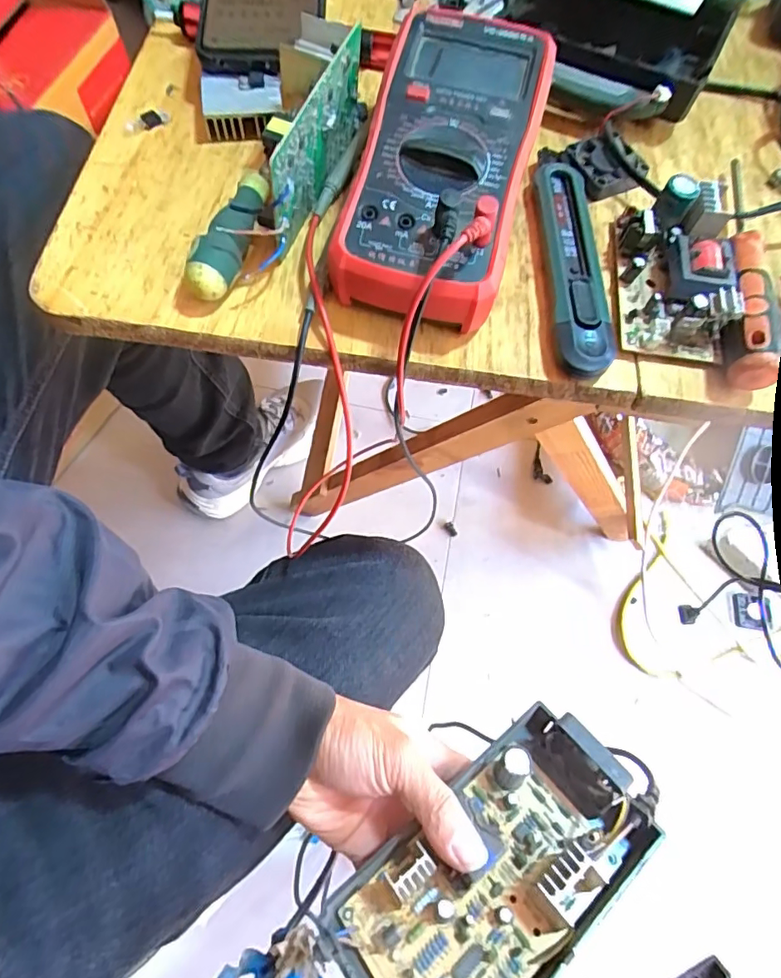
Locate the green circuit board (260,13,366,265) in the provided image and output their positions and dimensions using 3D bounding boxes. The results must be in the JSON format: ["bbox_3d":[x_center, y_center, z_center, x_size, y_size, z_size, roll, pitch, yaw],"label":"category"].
[{"bbox_3d":[-0.053,-0.195,0.292,0.039,0.064,0.130,19,70,3],"label":"green circuit board"}]

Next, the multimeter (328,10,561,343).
[{"bbox_3d":[0.027,-0.174,0.295,0.090,0.059,0.186,15,68,3],"label":"multimeter"}]

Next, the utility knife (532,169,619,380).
[{"bbox_3d":[0.105,-0.127,0.301,0.034,0.020,0.145,1,68,-3],"label":"utility knife"}]

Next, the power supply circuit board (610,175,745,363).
[{"bbox_3d":[0.156,-0.120,0.289,0.055,0.032,0.096,7,68,0],"label":"power supply circuit board"}]

